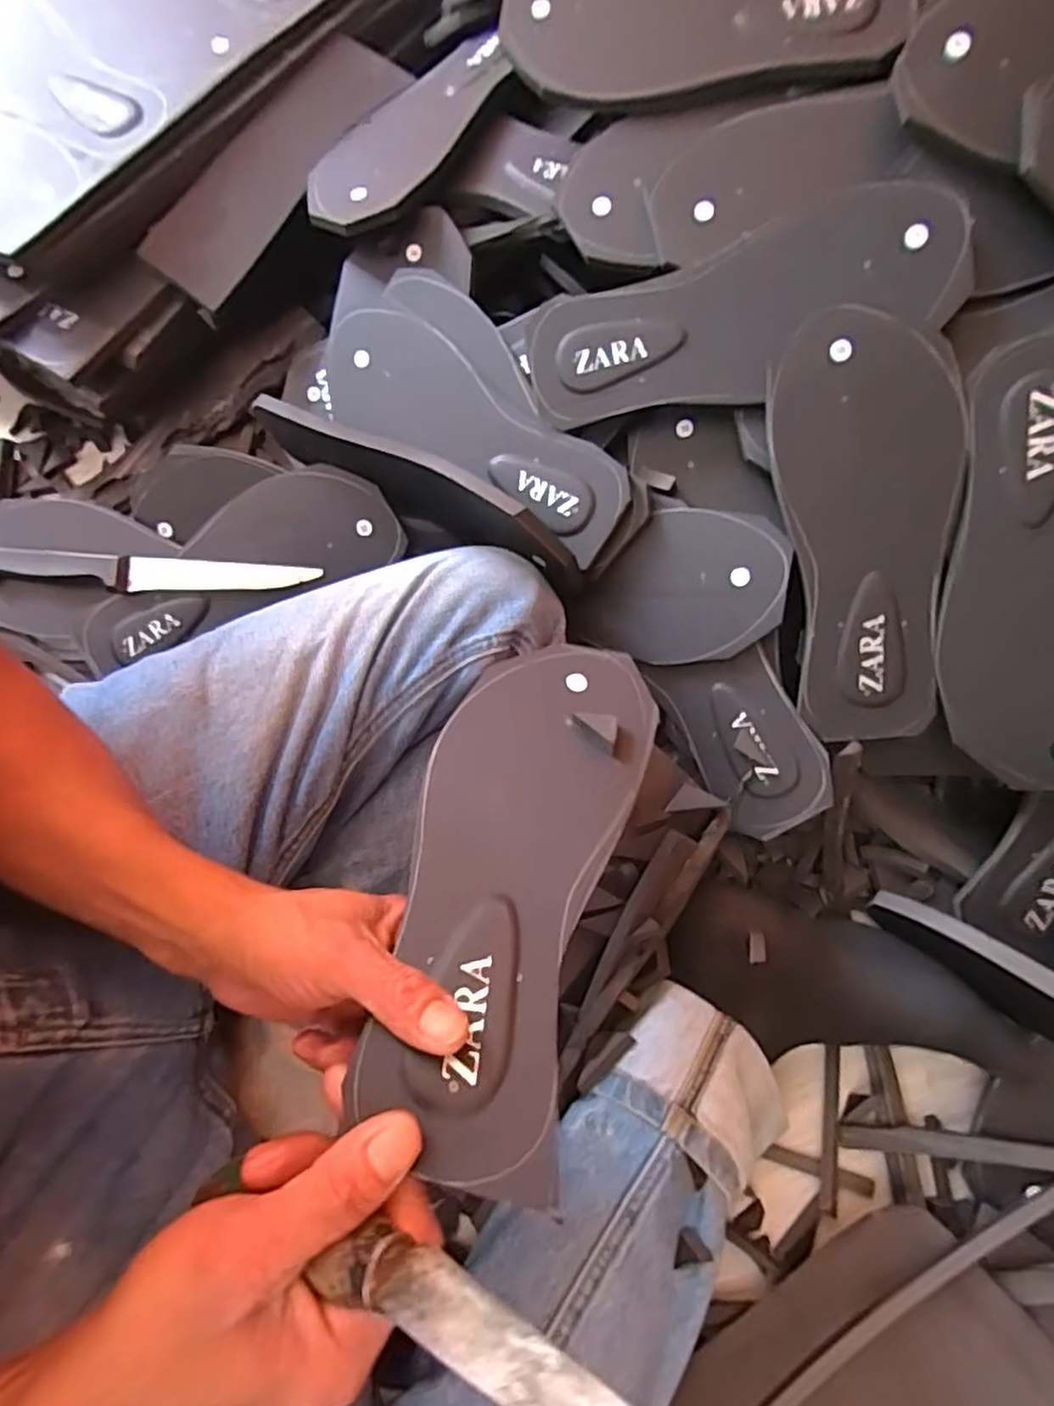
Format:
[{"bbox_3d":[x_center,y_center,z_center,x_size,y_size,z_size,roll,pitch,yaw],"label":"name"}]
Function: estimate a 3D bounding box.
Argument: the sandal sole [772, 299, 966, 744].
[{"bbox_3d":[0.207,-0.101,0.396,0.097,0.022,0.242,-6,96,21],"label":"sandal sole"}]

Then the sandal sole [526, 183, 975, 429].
[{"bbox_3d":[0.122,-0.229,0.397,0.247,0.019,0.086,-10,99,18],"label":"sandal sole"}]

